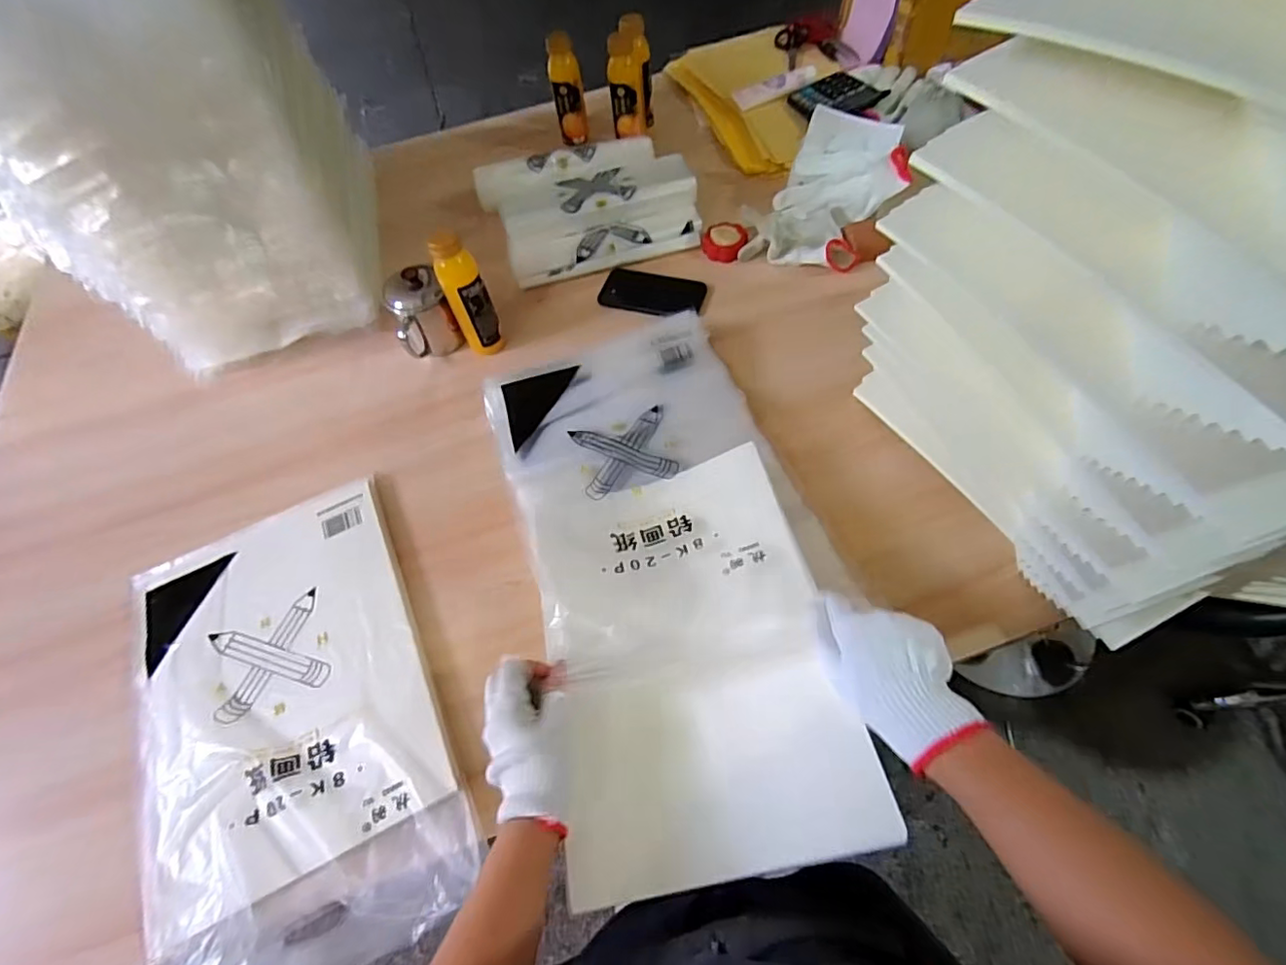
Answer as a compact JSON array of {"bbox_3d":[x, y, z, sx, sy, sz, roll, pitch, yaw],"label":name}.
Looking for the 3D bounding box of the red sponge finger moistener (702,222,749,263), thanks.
[{"bbox_3d":[0.124,-0.365,0.862,0.065,0.026,0.062,-2,60,4],"label":"red sponge finger moistener"}]

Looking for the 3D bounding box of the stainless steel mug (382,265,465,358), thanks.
[{"bbox_3d":[-0.299,-0.227,0.774,0.075,0.105,0.071,-2,60,4],"label":"stainless steel mug"}]

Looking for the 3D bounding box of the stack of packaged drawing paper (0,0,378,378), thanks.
[{"bbox_3d":[-0.562,-0.446,0.727,0.284,0.447,0.425,-16,60,-4],"label":"stack of packaged drawing paper"}]

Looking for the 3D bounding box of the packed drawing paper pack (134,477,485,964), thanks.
[{"bbox_3d":[-0.347,0.218,0.554,0.278,0.032,0.453,-25,62,-12],"label":"packed drawing paper pack"}]

